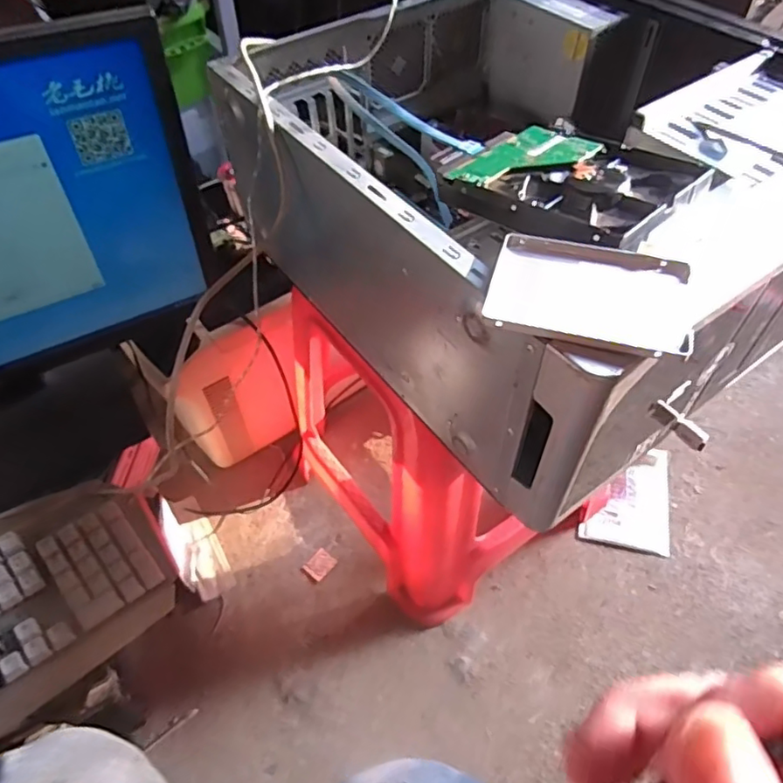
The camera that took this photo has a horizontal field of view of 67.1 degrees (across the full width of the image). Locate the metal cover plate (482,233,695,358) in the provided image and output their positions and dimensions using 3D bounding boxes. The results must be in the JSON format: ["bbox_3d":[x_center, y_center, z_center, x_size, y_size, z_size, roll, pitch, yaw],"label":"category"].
[{"bbox_3d":[0.105,-0.053,0.314,0.100,0.007,0.071,13,54,11],"label":"metal cover plate"}]

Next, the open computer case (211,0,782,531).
[{"bbox_3d":[0.131,-0.191,0.513,0.418,0.156,0.454,-33,59,-22],"label":"open computer case"}]

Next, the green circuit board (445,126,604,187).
[{"bbox_3d":[0.091,-0.162,0.413,0.097,0.010,0.061,-29,57,-20],"label":"green circuit board"}]

